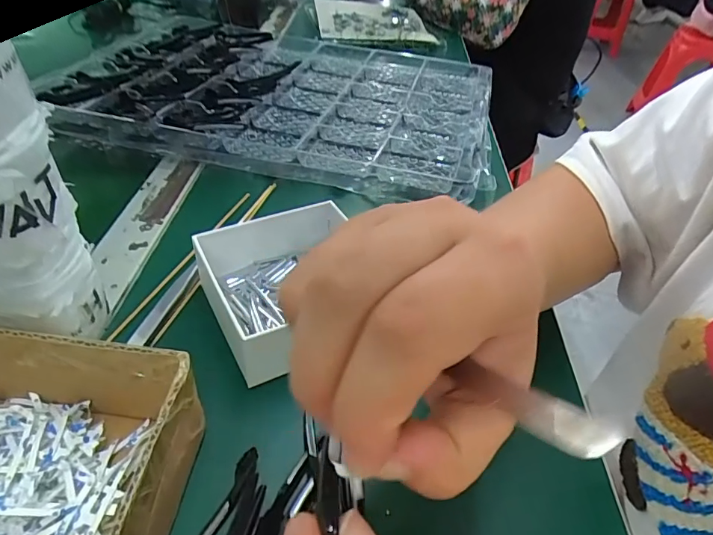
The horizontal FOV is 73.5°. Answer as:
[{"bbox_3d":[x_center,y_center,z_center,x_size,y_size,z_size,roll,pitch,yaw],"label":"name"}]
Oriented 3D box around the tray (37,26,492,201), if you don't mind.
[{"bbox_3d":[-0.071,-0.194,0.545,0.433,0.049,0.336,14,42,10],"label":"tray"}]

